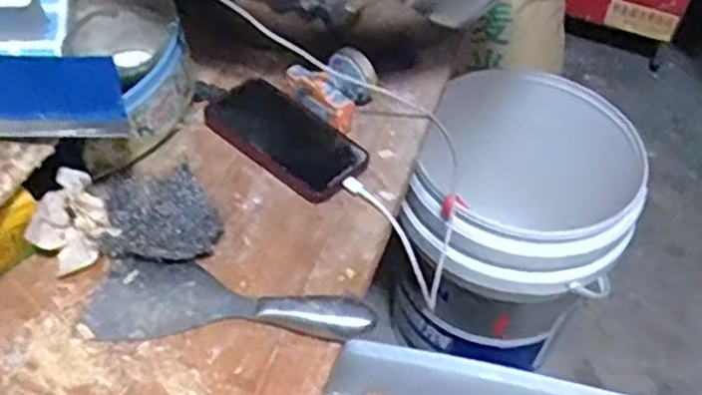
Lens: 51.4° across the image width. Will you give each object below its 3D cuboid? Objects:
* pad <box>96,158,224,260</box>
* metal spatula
[{"bbox_3d":[-0.153,0.019,0.576,0.086,0.058,0.066,-17,50,-19],"label":"pad"},{"bbox_3d":[-0.093,0.077,0.557,0.210,0.023,0.069,4,47,0],"label":"metal spatula"}]

